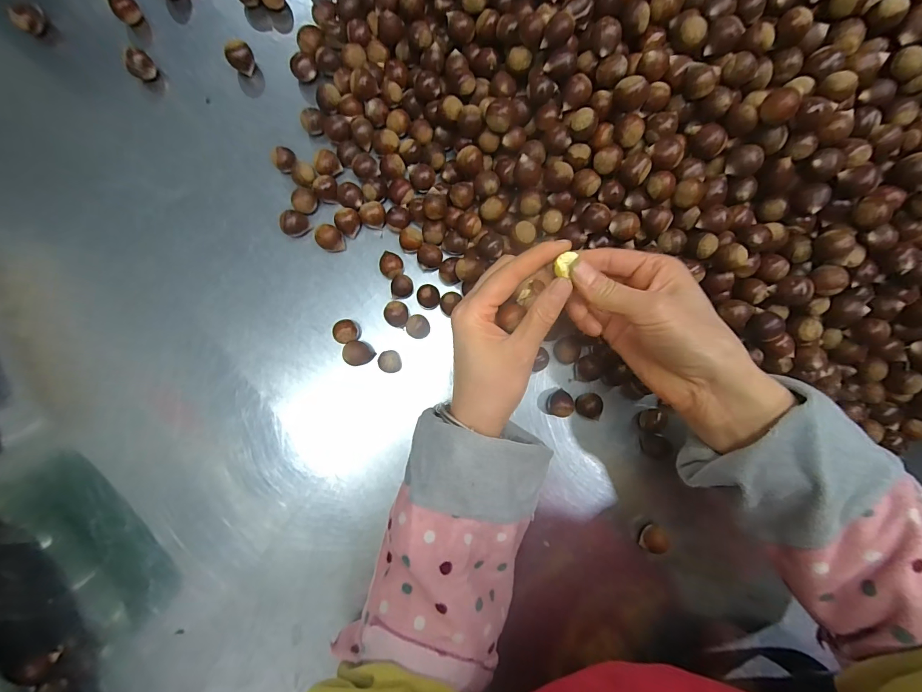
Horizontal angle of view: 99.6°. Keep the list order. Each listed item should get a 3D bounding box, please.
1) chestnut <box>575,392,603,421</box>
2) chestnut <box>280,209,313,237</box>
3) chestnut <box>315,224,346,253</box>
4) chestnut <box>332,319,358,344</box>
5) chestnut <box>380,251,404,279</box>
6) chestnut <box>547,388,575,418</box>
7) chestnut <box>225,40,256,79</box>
[{"bbox_3d":[0.116,0.053,0.349,0.021,0.015,0.021,0,87,-1],"label":"chestnut"},{"bbox_3d":[-0.149,-0.110,0.351,0.020,0.019,0.022,0,87,-1],"label":"chestnut"},{"bbox_3d":[-0.117,-0.096,0.352,0.021,0.019,0.022,0,87,-1],"label":"chestnut"},{"bbox_3d":[-0.102,-0.013,0.349,0.021,0.019,0.020,0,87,-1],"label":"chestnut"},{"bbox_3d":[-0.063,-0.074,0.352,0.020,0.016,0.025,-24,87,-3],"label":"chestnut"},{"bbox_3d":[0.090,0.052,0.348,0.019,0.020,0.023,24,86,0],"label":"chestnut"},{"bbox_3d":[-0.202,-0.265,0.359,0.022,0.020,0.021,0,87,-1],"label":"chestnut"}]

